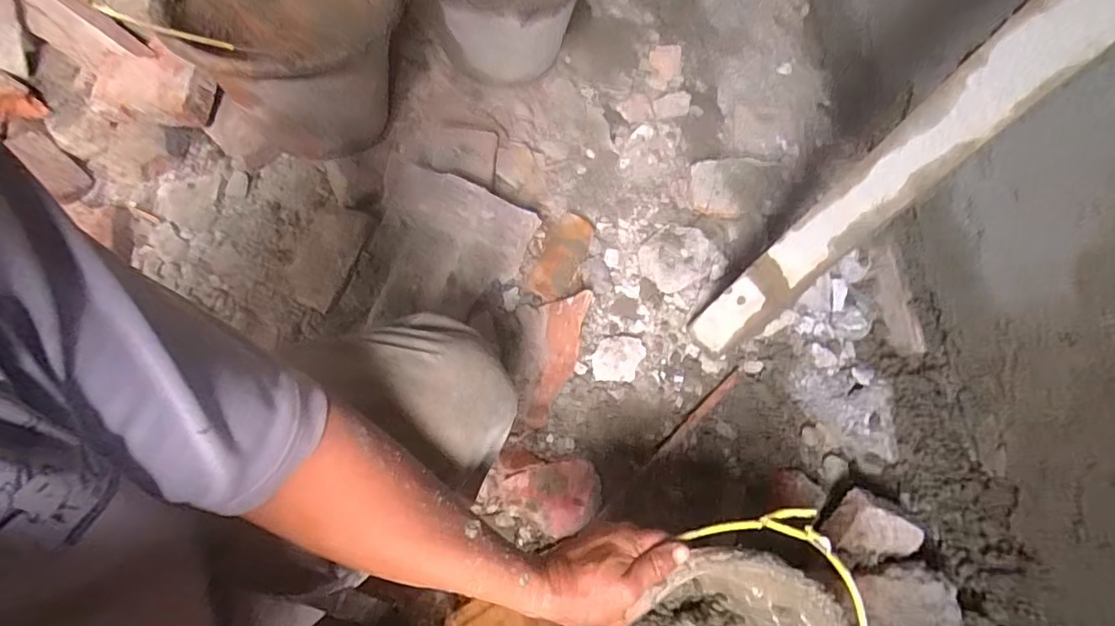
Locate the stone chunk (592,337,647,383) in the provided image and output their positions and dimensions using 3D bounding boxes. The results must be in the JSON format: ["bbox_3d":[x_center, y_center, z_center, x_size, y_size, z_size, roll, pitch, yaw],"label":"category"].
[{"bbox_3d":[0.084,0.062,0.740,0.071,0.022,0.059,1,66,-1],"label":"stone chunk"}]

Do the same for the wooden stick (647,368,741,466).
[{"bbox_3d":[0.186,0.139,0.733,0.177,0.009,0.017,-40,73,-17],"label":"wooden stick"}]

